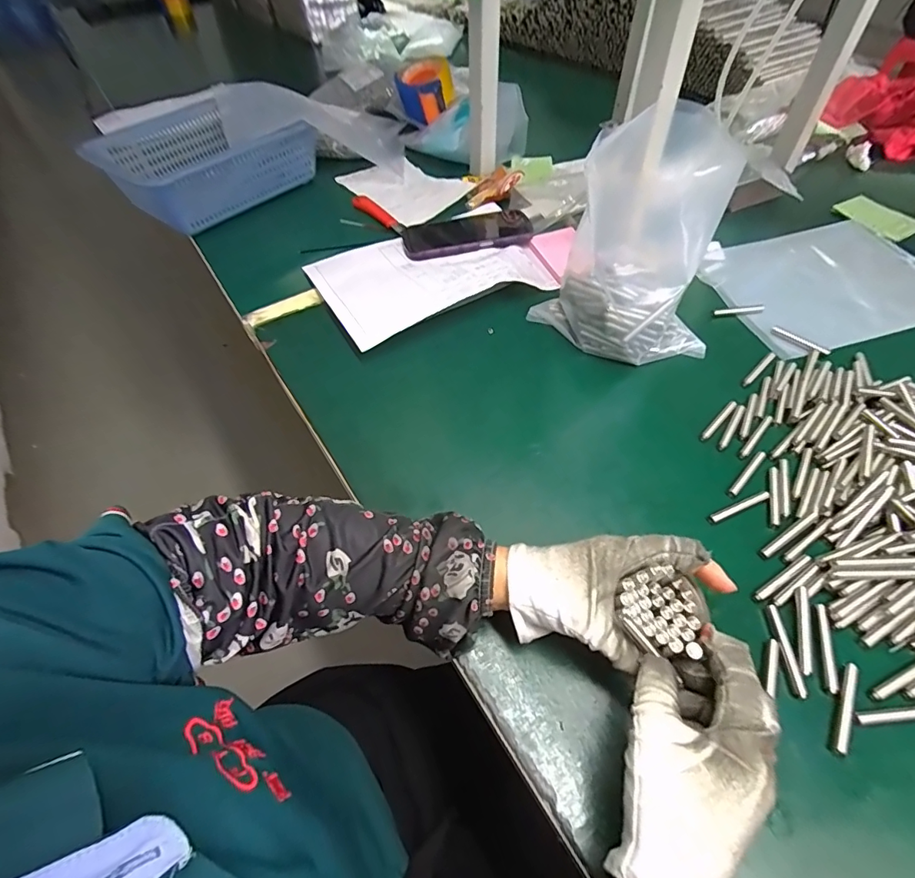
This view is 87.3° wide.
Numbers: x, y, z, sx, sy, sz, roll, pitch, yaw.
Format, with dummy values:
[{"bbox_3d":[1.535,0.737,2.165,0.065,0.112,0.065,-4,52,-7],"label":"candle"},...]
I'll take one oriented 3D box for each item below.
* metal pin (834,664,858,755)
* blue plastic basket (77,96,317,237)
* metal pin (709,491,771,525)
[{"bbox_3d":[0.244,0.168,0.300,0.007,0.004,0.057,27,63,18],"label":"metal pin"},{"bbox_3d":[-0.383,-0.422,0.726,0.213,0.086,0.264,36,66,22],"label":"blue plastic basket"},{"bbox_3d":[0.228,0.055,0.389,0.058,0.005,0.008,-21,60,-10],"label":"metal pin"}]

